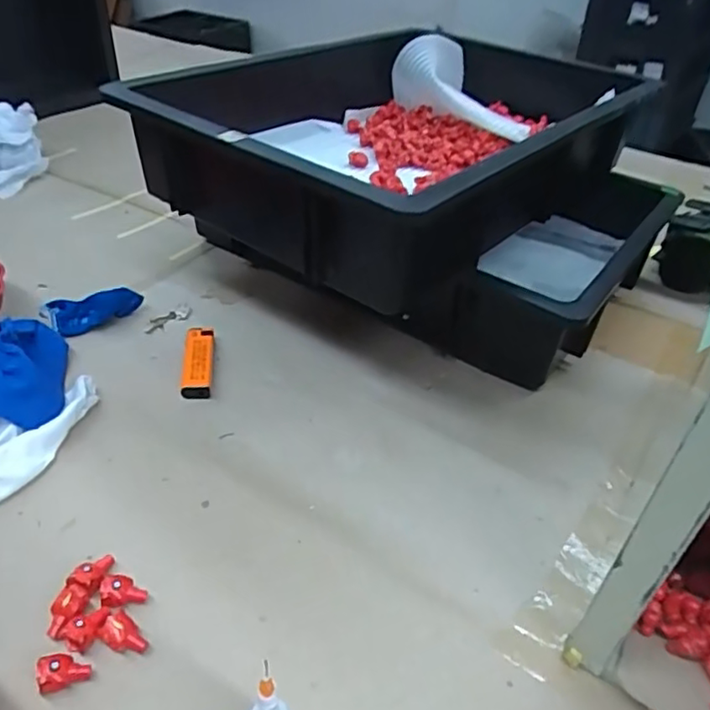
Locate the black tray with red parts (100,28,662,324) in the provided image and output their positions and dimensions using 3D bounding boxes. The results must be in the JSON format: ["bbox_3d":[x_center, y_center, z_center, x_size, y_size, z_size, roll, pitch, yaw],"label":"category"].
[{"bbox_3d":[0.064,-0.204,0.596,0.297,0.124,0.484,30,46,28],"label":"black tray with red parts"}]

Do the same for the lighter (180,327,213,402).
[{"bbox_3d":[-0.131,0.006,0.518,0.023,0.014,0.077,-3,40,-8],"label":"lighter"}]

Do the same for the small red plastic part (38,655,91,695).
[{"bbox_3d":[-0.149,0.162,0.318,0.023,0.014,0.016,-8,41,-14],"label":"small red plastic part"}]

